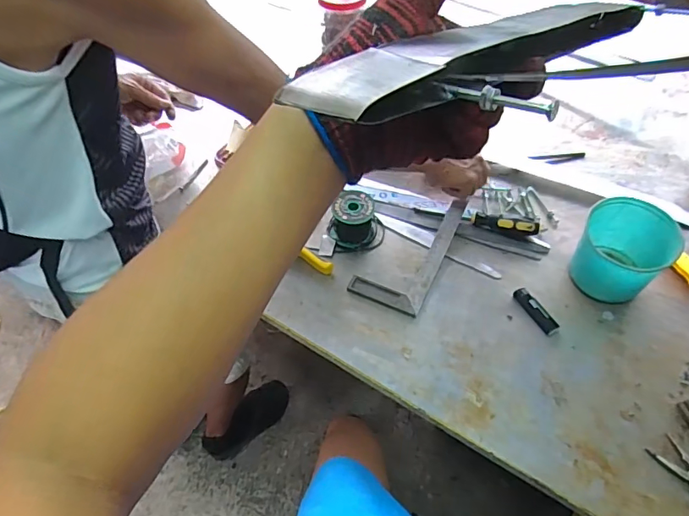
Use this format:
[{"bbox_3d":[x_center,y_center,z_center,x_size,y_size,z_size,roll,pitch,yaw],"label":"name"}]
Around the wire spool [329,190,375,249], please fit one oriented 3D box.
[{"bbox_3d":[0.013,-0.062,0.800,0.074,0.066,0.067,2,55,4],"label":"wire spool"}]

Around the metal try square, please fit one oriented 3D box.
[{"bbox_3d":[0.108,-0.019,0.795,0.111,0.013,0.231,22,58,17],"label":"metal try square"}]

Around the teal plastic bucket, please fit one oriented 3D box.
[{"bbox_3d":[0.405,-0.011,0.724,0.110,0.113,0.114,25,59,18],"label":"teal plastic bucket"}]

